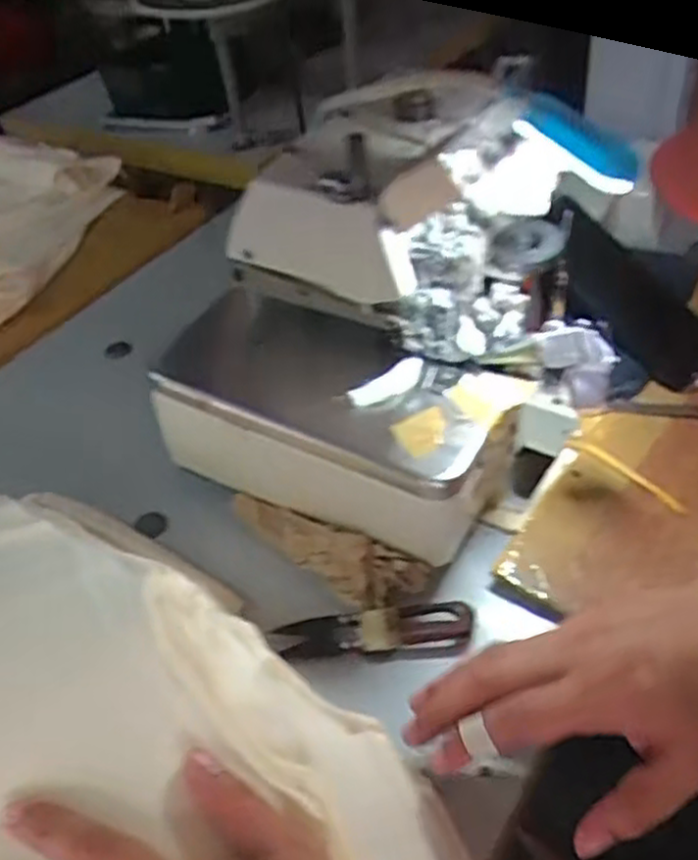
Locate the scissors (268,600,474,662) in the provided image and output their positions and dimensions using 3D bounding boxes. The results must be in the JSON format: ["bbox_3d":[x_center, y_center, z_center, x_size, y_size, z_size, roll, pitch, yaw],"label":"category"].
[{"bbox_3d":[0.014,0.118,0.451,0.113,0.015,0.029,-3,42,4],"label":"scissors"}]

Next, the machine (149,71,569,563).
[{"bbox_3d":[0.008,-0.076,0.486,0.213,0.221,0.191,19,48,27],"label":"machine"}]

